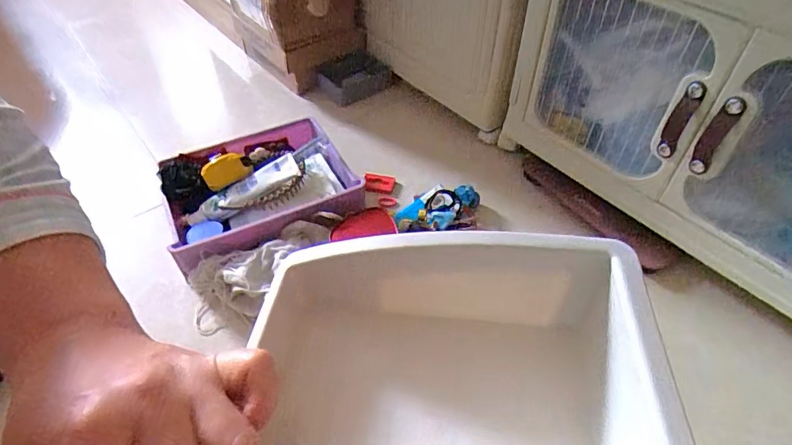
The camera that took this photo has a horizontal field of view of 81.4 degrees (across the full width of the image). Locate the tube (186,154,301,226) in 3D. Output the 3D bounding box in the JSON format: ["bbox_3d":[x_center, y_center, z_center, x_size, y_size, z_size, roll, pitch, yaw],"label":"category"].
[{"bbox_3d":[-0.209,-0.042,0.627,0.159,0.024,0.050,-31,53,-7],"label":"tube"}]

